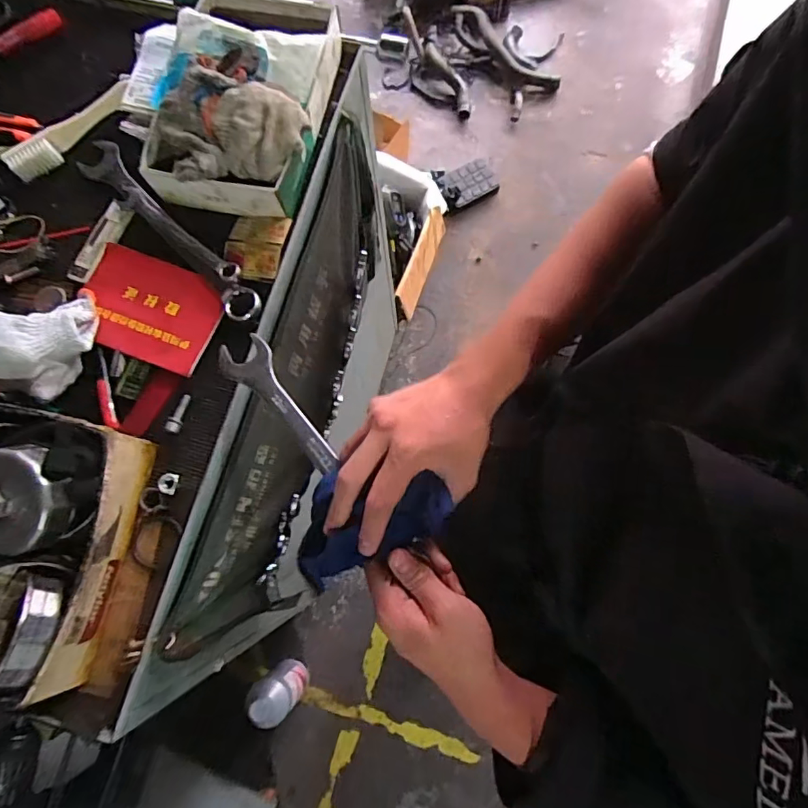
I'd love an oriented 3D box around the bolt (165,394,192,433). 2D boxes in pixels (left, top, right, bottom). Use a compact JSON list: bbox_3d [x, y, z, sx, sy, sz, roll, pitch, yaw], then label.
[{"bbox_3d":[-0.206,0.009,0.471,0.011,0.008,0.037,22,78,7],"label":"bolt"}]

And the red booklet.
[{"bbox_3d":[-0.246,-0.093,0.495,0.137,0.009,0.097,20,78,6],"label":"red booklet"}]

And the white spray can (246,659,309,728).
[{"bbox_3d":[-0.284,0.658,1.176,0.085,0.252,0.098,-32,78,-6],"label":"white spray can"}]

